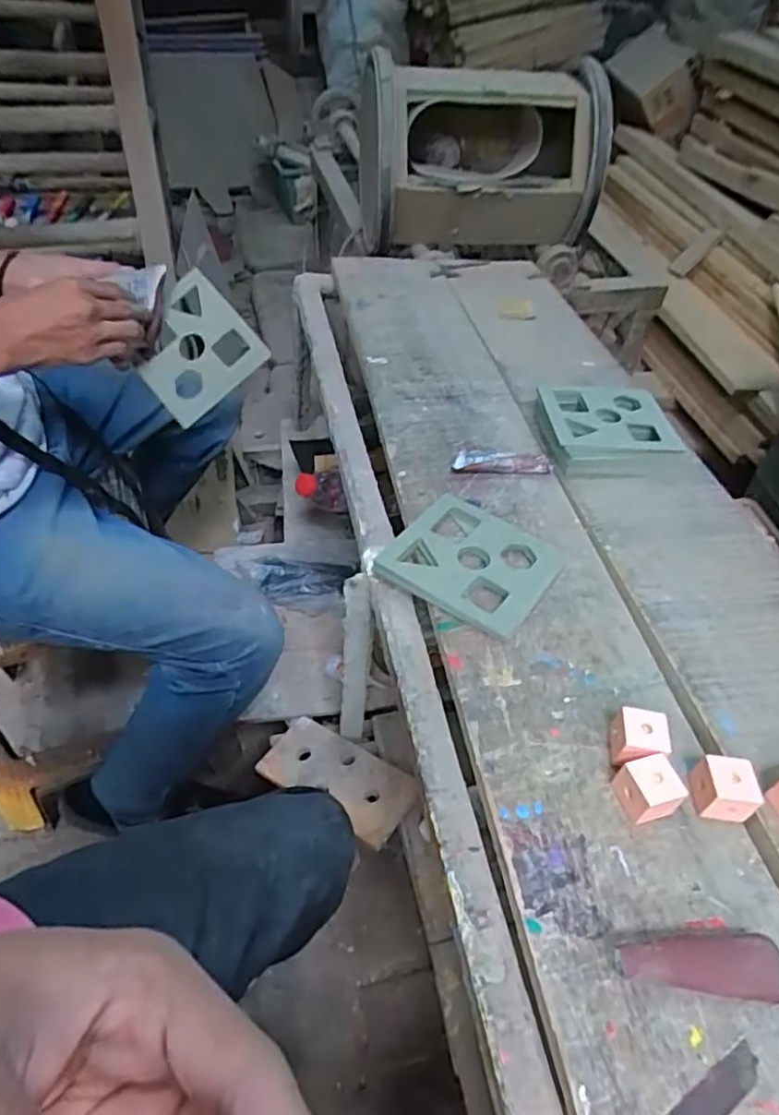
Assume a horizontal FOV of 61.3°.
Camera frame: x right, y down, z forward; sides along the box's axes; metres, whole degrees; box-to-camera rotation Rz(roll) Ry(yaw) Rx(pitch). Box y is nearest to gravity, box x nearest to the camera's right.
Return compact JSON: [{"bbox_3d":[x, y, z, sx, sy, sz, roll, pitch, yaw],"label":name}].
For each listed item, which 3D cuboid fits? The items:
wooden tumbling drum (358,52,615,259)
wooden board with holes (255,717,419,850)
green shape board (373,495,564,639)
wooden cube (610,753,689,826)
[{"bbox_3d":[0.159,-0.750,1.219,0.411,0.259,0.273,-7,49,-11],"label":"wooden tumbling drum"},{"bbox_3d":[-0.063,0.258,0.779,0.192,0.014,0.092,19,48,33],"label":"wooden board with holes"},{"bbox_3d":[0.075,0.004,0.596,0.135,0.016,0.124,28,52,19],"label":"green shape board"},{"bbox_3d":[0.175,0.156,0.443,0.033,0.032,0.032,-10,50,-13],"label":"wooden cube"}]

